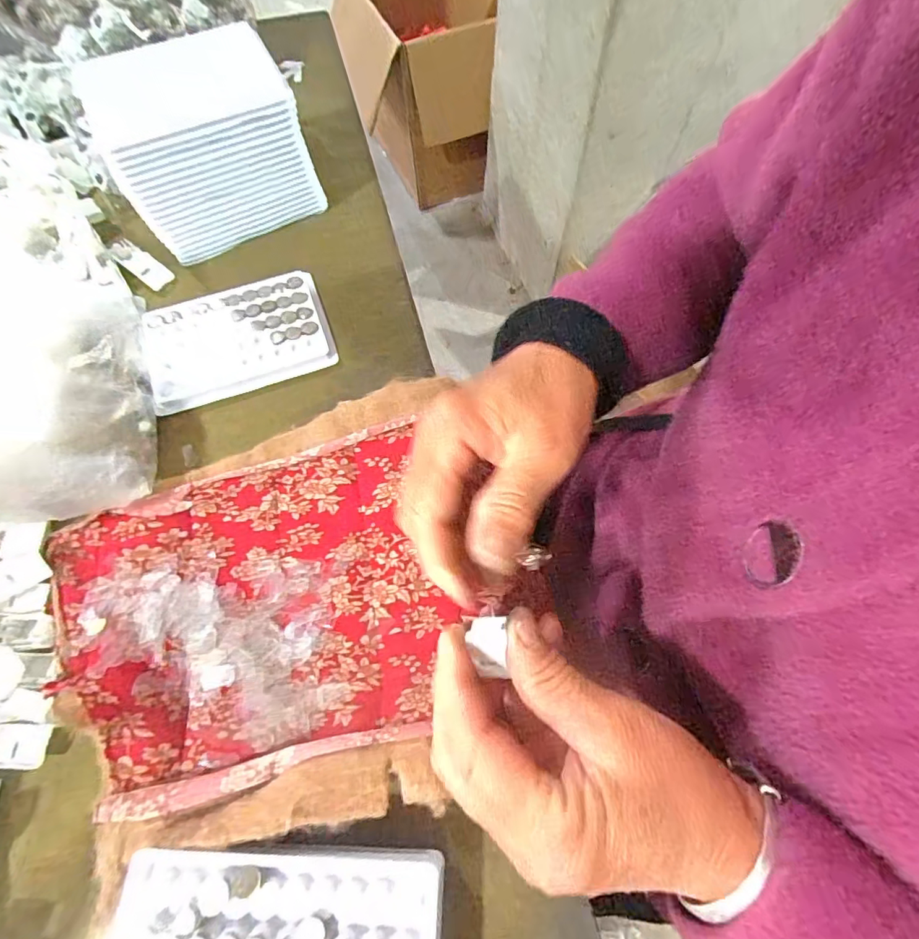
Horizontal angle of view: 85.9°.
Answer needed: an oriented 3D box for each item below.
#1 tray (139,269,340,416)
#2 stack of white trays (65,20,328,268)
[{"bbox_3d":[-0.162,-0.097,0.361,0.126,0.011,0.091,-19,69,-7],"label":"tray"},{"bbox_3d":[-0.190,-0.242,0.370,0.132,0.096,0.101,-30,69,-14],"label":"stack of white trays"}]

